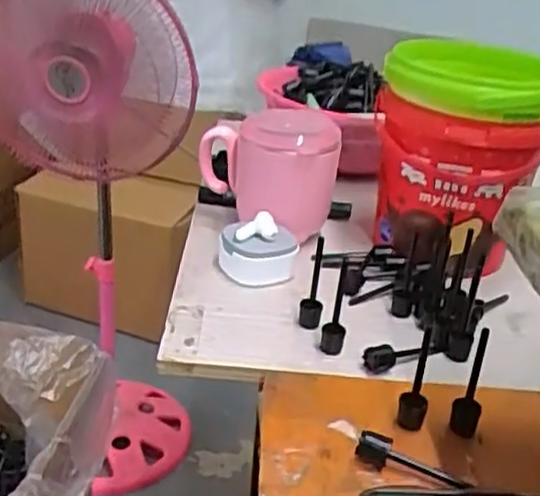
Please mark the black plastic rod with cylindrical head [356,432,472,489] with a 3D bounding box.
[{"bbox_3d":[0.069,0.105,0.352,0.055,0.015,0.013,14,28,16],"label":"black plastic rod with cylindrical head"}]

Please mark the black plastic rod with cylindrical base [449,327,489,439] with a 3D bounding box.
[{"bbox_3d":[0.106,0.072,0.378,0.012,0.056,0.018,4,27,-4],"label":"black plastic rod with cylindrical base"}]

